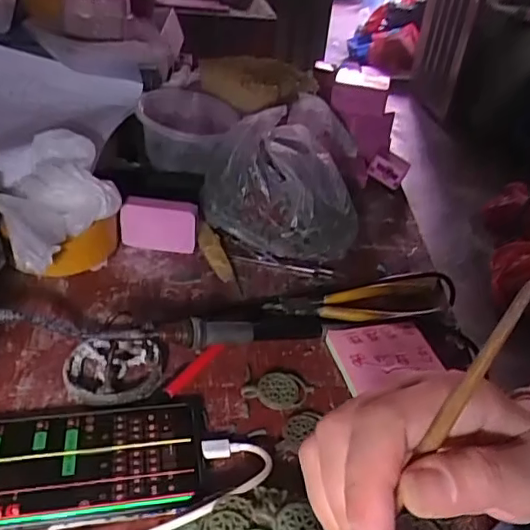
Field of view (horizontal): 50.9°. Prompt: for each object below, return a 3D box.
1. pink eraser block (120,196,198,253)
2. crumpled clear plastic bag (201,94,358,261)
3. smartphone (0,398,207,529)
[{"bbox_3d":[-0.100,-0.036,0.527,0.068,0.052,0.019,2,34,-8],"label":"pink eraser block"},{"bbox_3d":[0.017,-0.081,0.556,0.150,0.112,0.140,-1,35,-12],"label":"crumpled clear plastic bag"},{"bbox_3d":[-0.120,0.119,0.340,0.165,0.011,0.084,-2,35,-13],"label":"smartphone"}]

